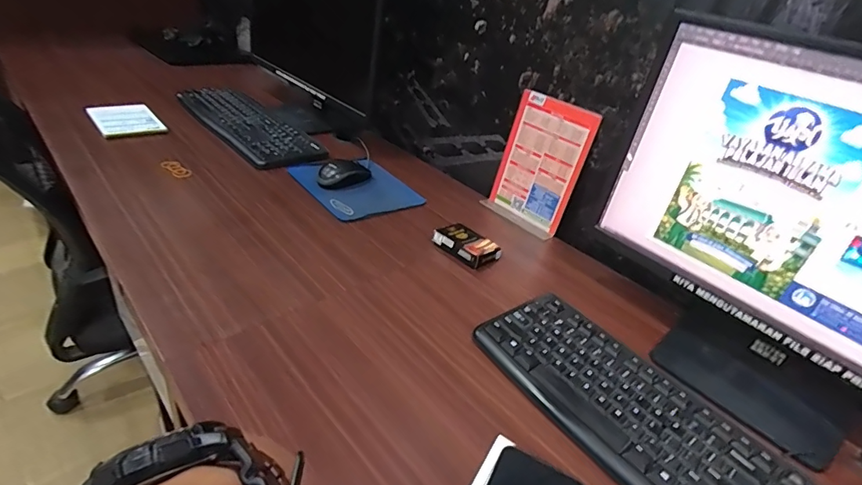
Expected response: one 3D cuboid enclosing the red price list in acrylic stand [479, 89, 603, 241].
[{"bbox_3d":[0.182,-0.130,0.774,0.062,0.207,0.144,-22,44,-36],"label":"red price list in acrylic stand"}]

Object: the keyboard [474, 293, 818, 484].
[{"bbox_3d":[0.235,0.195,0.434,0.147,0.015,0.423,-21,43,-35],"label":"keyboard"}]

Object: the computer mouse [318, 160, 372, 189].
[{"bbox_3d":[-0.153,-0.126,0.811,0.052,0.031,0.097,27,39,27],"label":"computer mouse"}]

